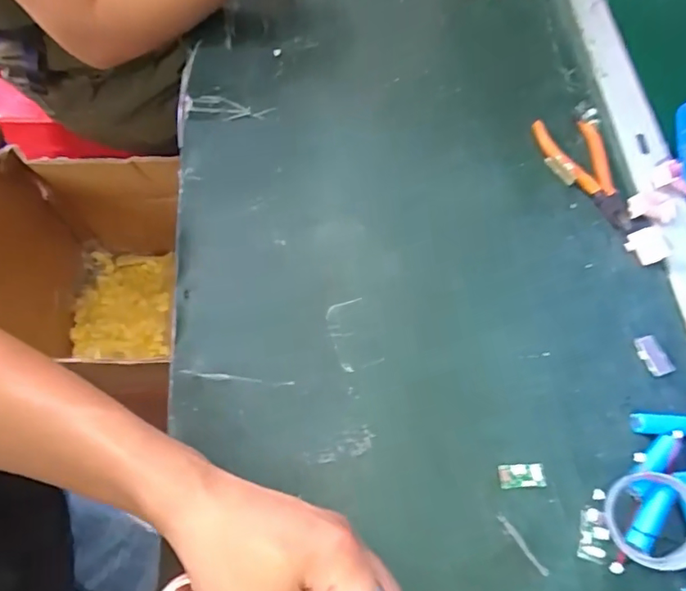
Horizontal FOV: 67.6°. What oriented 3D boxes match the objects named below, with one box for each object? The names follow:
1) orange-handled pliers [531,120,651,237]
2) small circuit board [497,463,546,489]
[{"bbox_3d":[0.217,-0.106,0.446,0.059,0.009,0.121,-15,68,-10],"label":"orange-handled pliers"},{"bbox_3d":[0.123,0.124,0.351,0.031,0.004,0.016,-1,66,-5],"label":"small circuit board"}]

